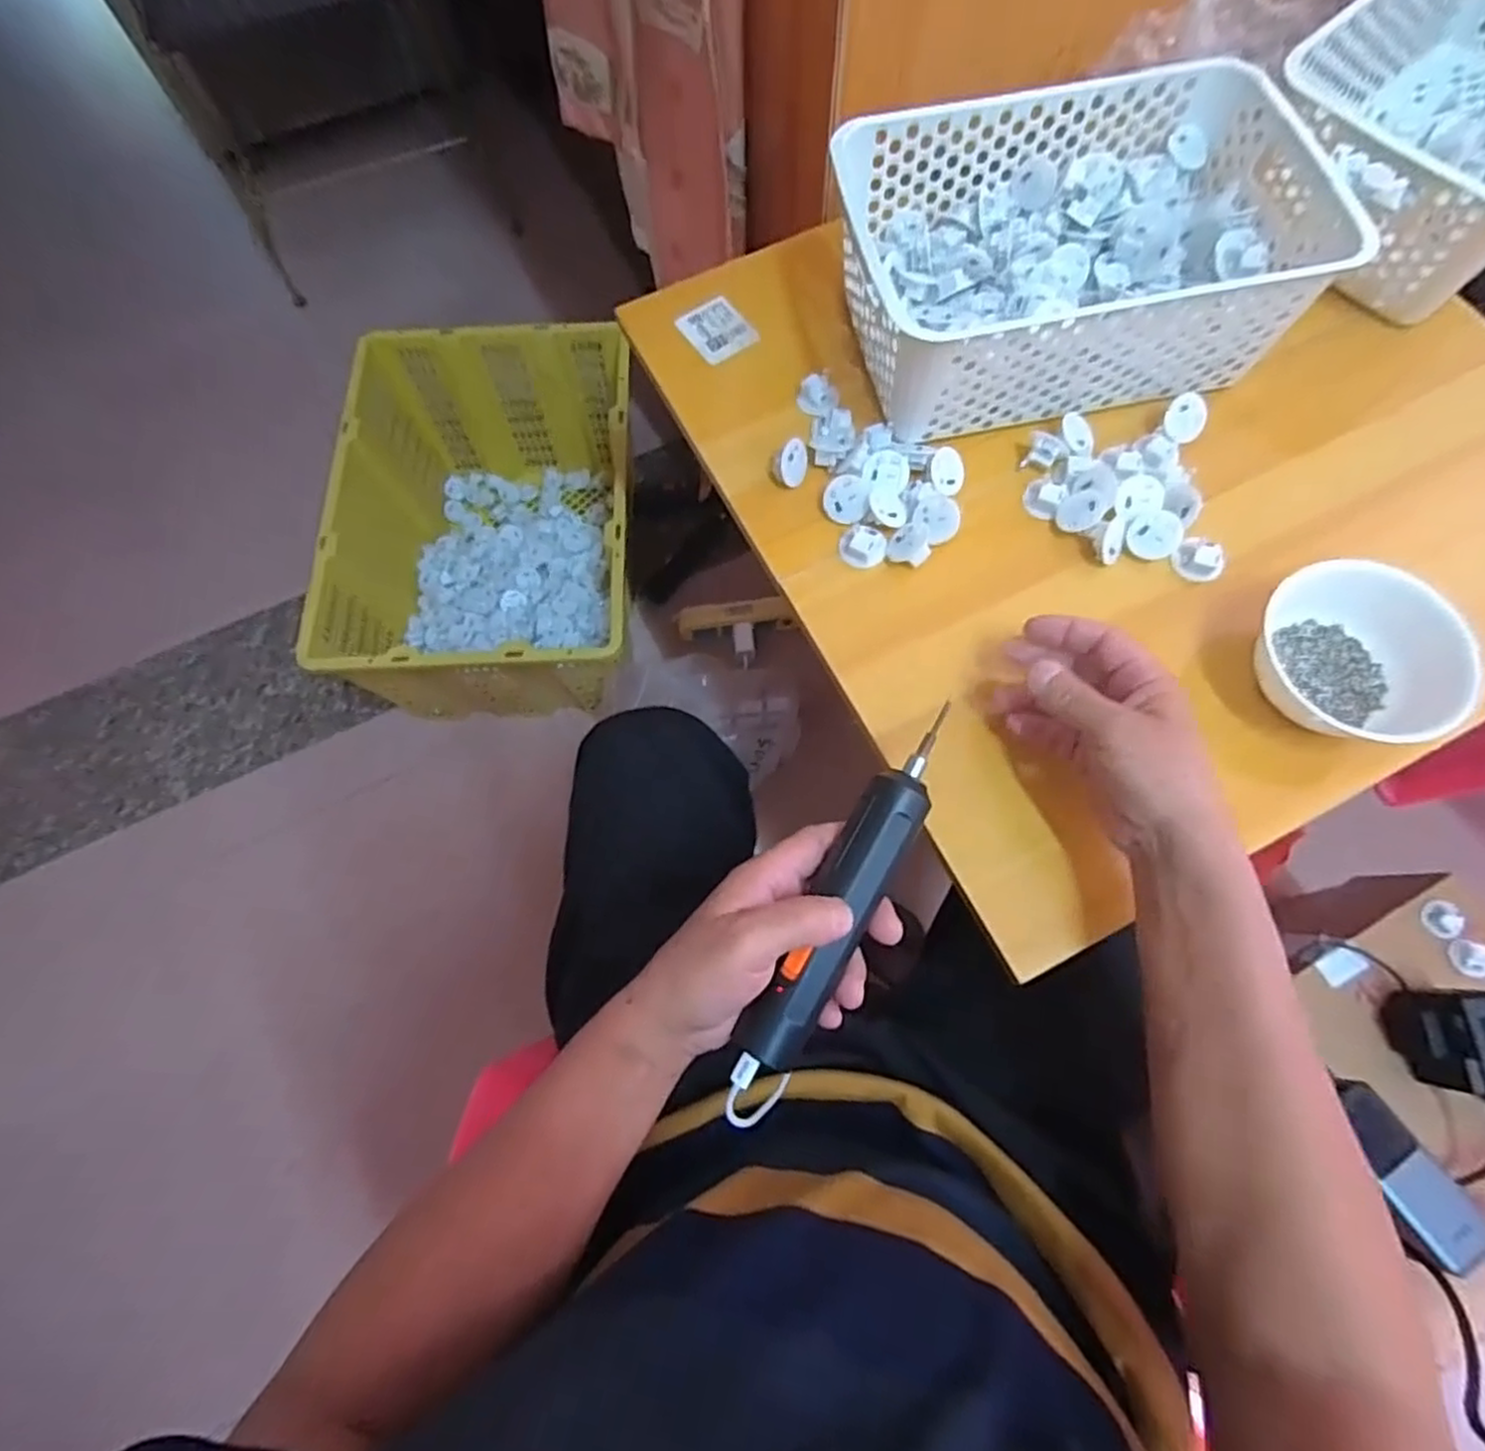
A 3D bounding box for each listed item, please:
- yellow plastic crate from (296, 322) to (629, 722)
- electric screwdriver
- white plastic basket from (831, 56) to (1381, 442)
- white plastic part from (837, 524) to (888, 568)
[{"bbox_3d":[-0.314,-0.261,0.985,0.347,0.275,0.499,-3,71,1],"label":"yellow plastic crate"},{"bbox_3d":[0.051,0.099,0.380,0.034,0.026,0.230,26,80,10],"label":"electric screwdriver"},{"bbox_3d":[0.230,-0.336,0.519,0.305,0.102,0.204,-11,71,-2],"label":"white plastic basket"},{"bbox_3d":[0.085,-0.127,0.508,0.030,0.015,0.027,-16,71,-4],"label":"white plastic part"}]

